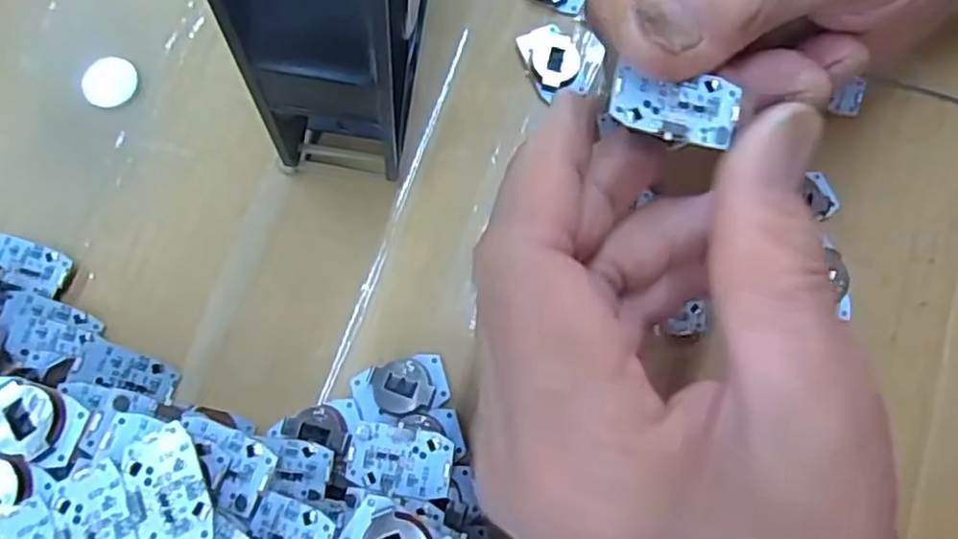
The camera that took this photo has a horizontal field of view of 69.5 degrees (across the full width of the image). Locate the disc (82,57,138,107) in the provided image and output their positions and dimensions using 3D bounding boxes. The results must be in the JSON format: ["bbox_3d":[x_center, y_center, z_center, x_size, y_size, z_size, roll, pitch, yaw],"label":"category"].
[{"bbox_3d":[-0.134,-0.068,0.250,0.020,0.004,0.019,0,76,0],"label":"disc"}]

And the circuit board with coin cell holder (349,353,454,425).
[{"bbox_3d":[-0.025,0.038,0.221,0.029,0.006,0.019,-19,77,-5],"label":"circuit board with coin cell holder"}]

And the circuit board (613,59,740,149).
[{"bbox_3d":[0.046,-0.038,0.161,0.029,0.004,0.017,11,76,3],"label":"circuit board"}]

